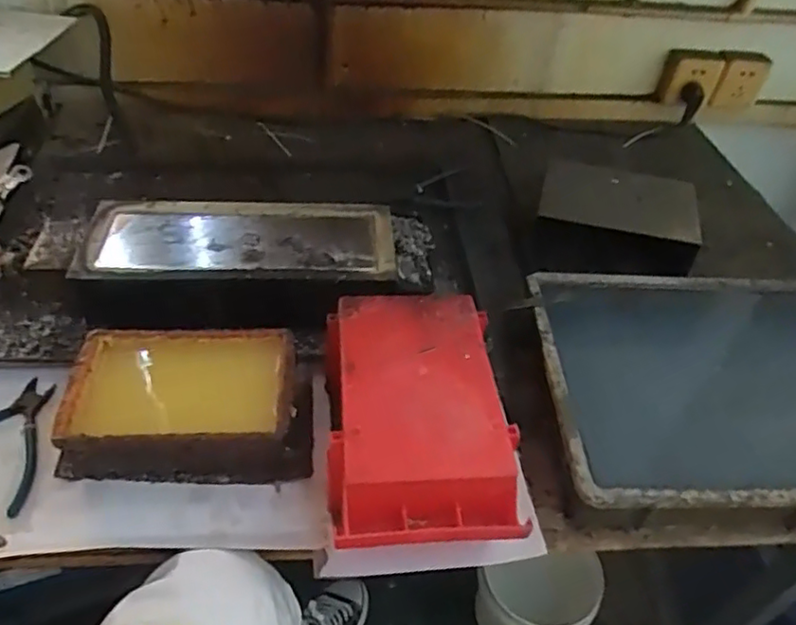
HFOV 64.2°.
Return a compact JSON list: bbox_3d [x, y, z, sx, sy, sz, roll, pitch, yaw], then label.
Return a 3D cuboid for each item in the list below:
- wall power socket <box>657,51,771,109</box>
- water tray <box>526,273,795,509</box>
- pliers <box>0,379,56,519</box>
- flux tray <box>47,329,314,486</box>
[{"bbox_3d":[0.573,-0.424,1.153,0.184,0.089,0.038,1,44,-5],"label":"wall power socket"},{"bbox_3d":[0.372,0.081,0.676,0.439,0.060,0.291,2,44,-4],"label":"water tray"},{"bbox_3d":[-0.382,0.122,0.614,0.134,0.011,0.134,14,44,9],"label":"pliers"},{"bbox_3d":[-0.198,0.085,0.619,0.225,0.064,0.141,2,44,-4],"label":"flux tray"}]

